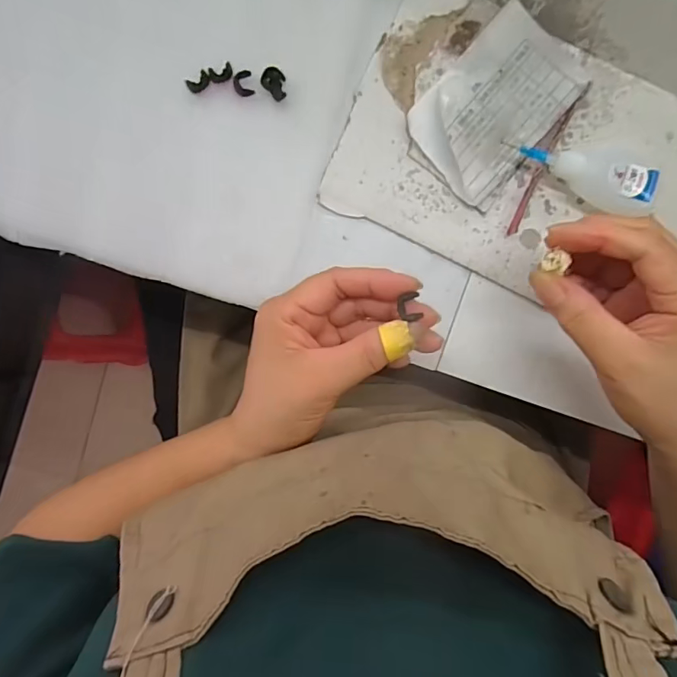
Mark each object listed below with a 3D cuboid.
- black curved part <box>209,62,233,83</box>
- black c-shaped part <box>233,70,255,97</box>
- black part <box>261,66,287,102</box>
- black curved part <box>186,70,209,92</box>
[{"bbox_3d":[-0.077,-0.173,0.313,0.016,0.004,0.010,-20,93,2],"label":"black curved part"},{"bbox_3d":[-0.063,-0.167,0.314,0.012,0.004,0.016,-11,94,2],"label":"black c-shaped part"},{"bbox_3d":[-0.041,-0.166,0.313,0.014,0.010,0.019,-42,92,3],"label":"black part"},{"bbox_3d":[-0.092,-0.168,0.314,0.014,0.004,0.009,-34,93,3],"label":"black curved part"}]

